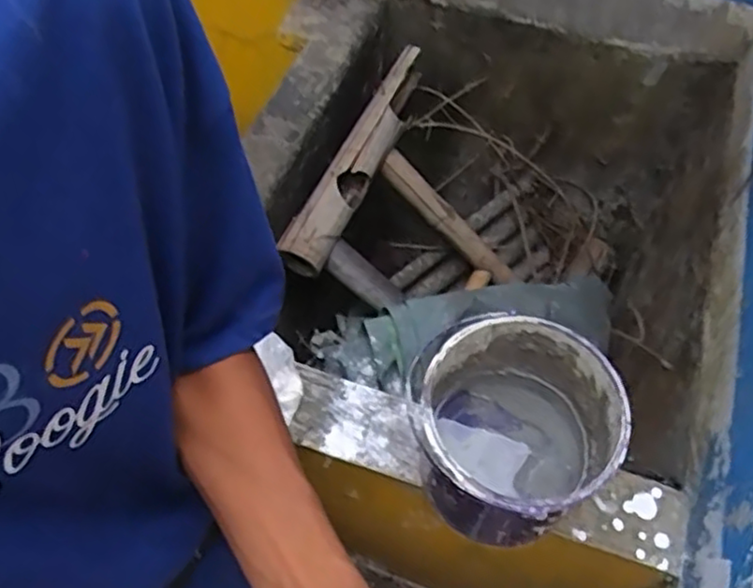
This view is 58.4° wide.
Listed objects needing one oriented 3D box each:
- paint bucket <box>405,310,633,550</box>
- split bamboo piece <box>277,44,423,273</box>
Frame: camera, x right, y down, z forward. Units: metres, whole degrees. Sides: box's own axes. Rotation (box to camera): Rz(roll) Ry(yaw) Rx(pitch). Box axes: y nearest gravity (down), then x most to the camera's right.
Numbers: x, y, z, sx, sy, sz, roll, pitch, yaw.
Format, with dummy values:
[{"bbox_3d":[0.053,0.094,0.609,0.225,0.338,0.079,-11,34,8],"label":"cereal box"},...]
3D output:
[{"bbox_3d":[0.133,0.141,0.690,0.185,0.172,0.188,0,60,1],"label":"paint bucket"},{"bbox_3d":[-0.028,-0.245,1.194,0.069,0.106,0.509,22,63,13],"label":"split bamboo piece"}]

